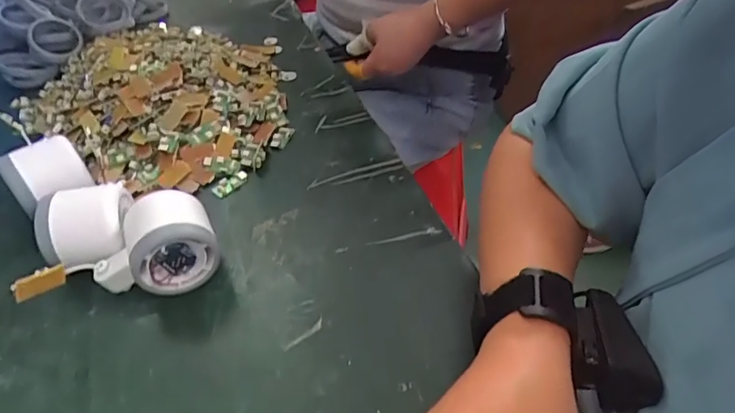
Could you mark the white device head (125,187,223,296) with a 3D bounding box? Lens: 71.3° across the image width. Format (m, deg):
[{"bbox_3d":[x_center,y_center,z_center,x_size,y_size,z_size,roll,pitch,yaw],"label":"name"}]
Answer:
[{"bbox_3d":[-0.141,0.024,0.368,0.058,0.059,0.054,-17,45,-15],"label":"white device head"}]

